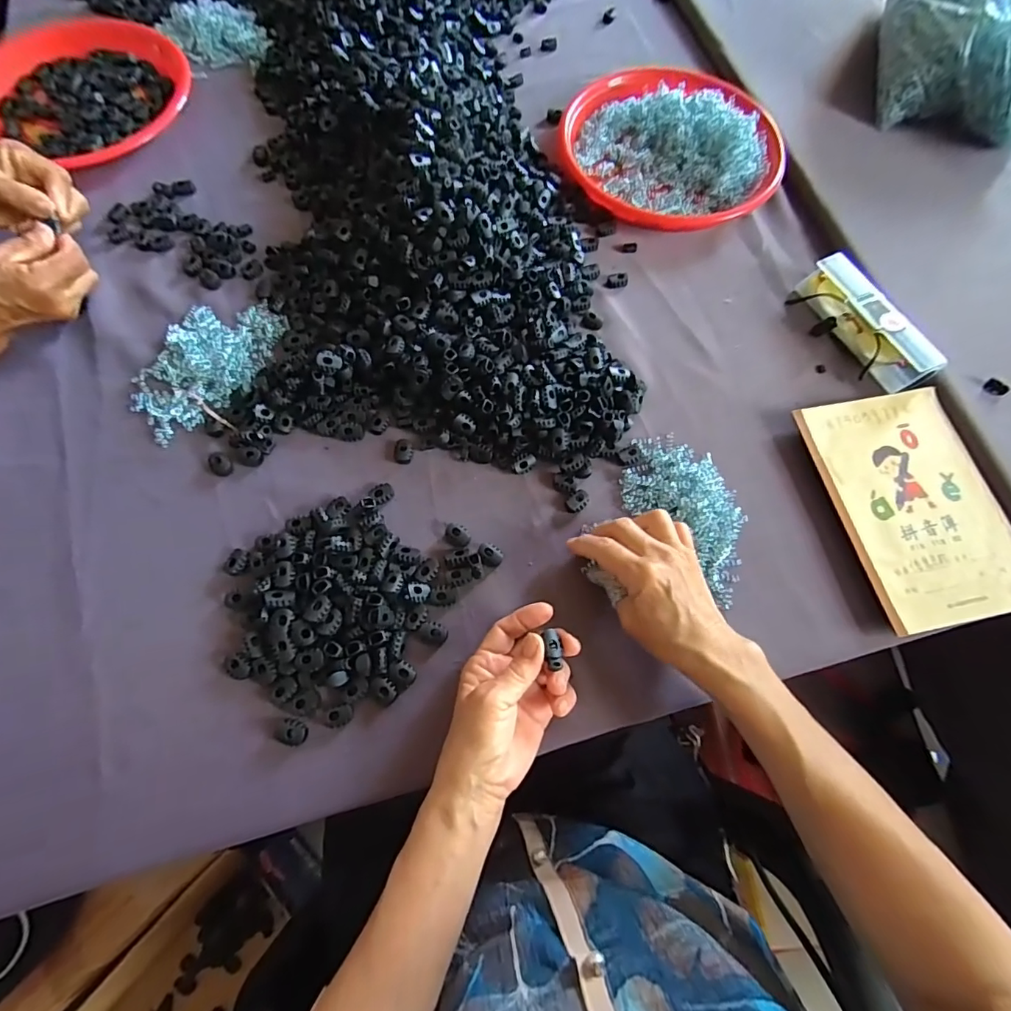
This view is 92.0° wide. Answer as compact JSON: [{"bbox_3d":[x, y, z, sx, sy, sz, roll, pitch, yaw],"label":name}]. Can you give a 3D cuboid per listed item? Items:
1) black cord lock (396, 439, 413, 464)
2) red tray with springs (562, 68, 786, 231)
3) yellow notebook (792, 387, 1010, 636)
[{"bbox_3d":[-0.092,-0.050,0.440,0.016,0.007,0.023,-3,69,-2],"label":"black cord lock"},{"bbox_3d":[0.185,-0.414,0.563,0.220,0.043,0.235,-40,75,-14],"label":"red tray with springs"},{"bbox_3d":[0.356,-0.004,0.426,0.138,0.012,0.205,-11,70,-5],"label":"yellow notebook"}]

